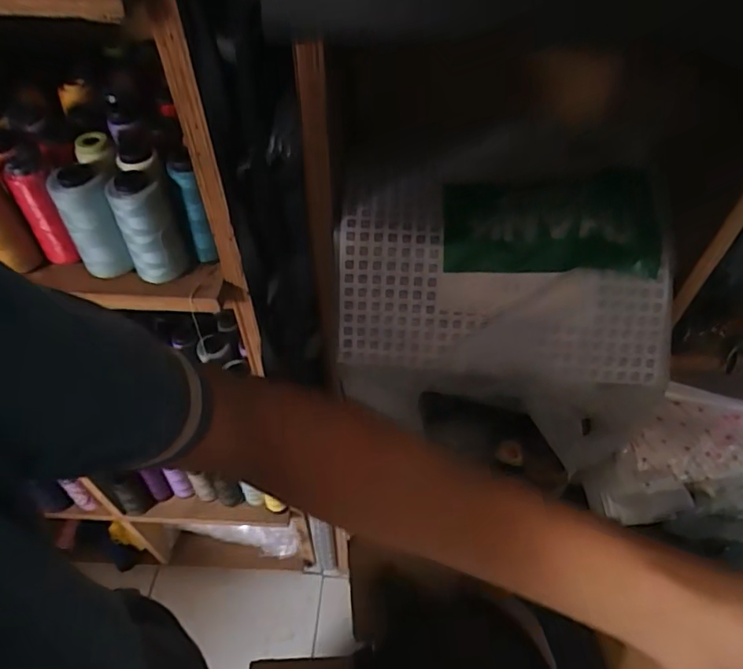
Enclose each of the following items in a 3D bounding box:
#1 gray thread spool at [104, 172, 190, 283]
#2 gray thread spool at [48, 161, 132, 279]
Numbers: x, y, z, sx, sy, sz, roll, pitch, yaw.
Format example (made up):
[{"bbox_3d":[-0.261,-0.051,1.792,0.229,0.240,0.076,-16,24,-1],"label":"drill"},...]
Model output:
[{"bbox_3d":[-0.214,-0.102,0.528,0.052,0.101,0.044,-21,54,-17],"label":"gray thread spool"},{"bbox_3d":[-0.266,-0.104,0.527,0.049,0.101,0.055,-21,54,-17],"label":"gray thread spool"}]

